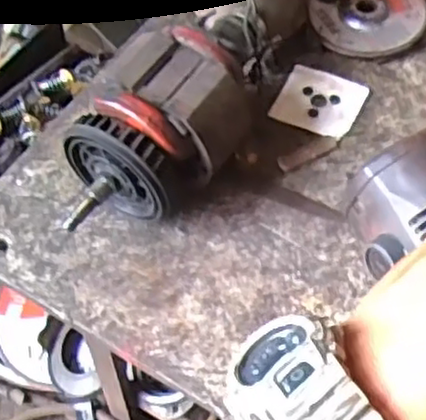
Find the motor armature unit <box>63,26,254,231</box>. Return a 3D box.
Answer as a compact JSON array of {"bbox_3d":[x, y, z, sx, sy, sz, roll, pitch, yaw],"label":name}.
[{"bbox_3d":[-0.038,-0.045,0.457,0.078,0.074,0.136,33,62,18],"label":"motor armature unit"}]

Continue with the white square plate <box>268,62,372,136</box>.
[{"bbox_3d":[0.079,-0.080,0.539,0.060,0.004,0.055,22,64,13],"label":"white square plate"}]

